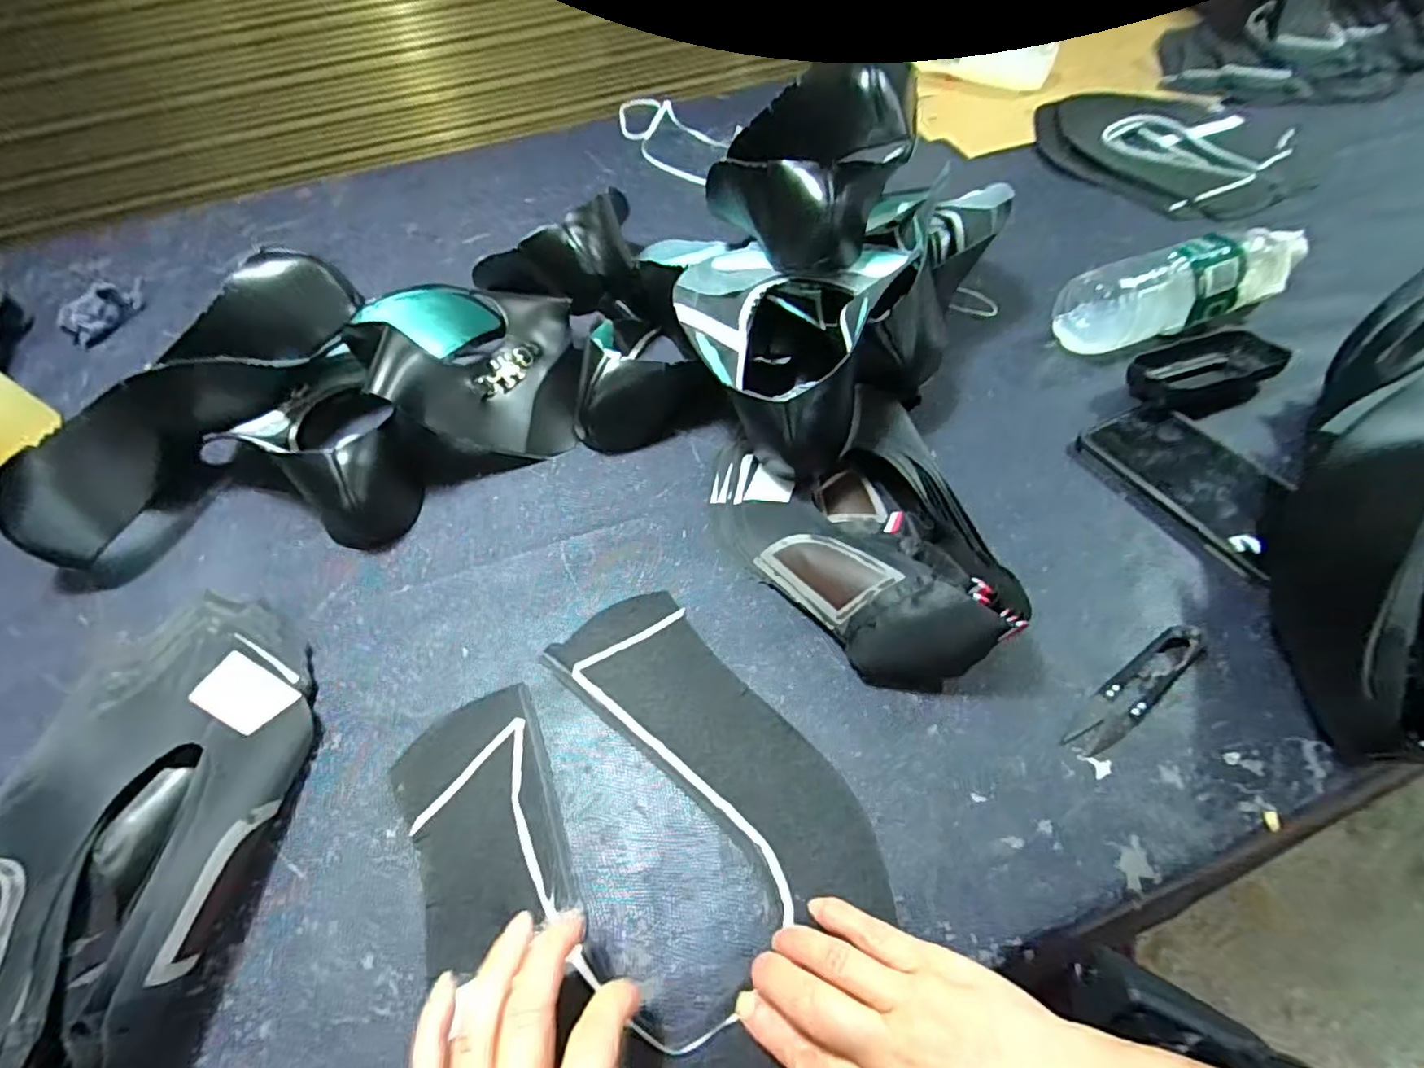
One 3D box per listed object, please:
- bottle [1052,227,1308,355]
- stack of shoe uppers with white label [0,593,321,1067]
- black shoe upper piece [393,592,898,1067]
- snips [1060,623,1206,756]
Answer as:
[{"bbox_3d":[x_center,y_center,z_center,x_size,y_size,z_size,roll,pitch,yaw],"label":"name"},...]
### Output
[{"bbox_3d":[0.391,-0.203,0.514,0.217,0.058,0.061,-17,52,-7],"label":"bottle"},{"bbox_3d":[-0.301,0.131,0.311,0.161,0.062,0.260,-4,51,3],"label":"stack of shoe uppers with white label"},{"bbox_3d":[-0.020,0.169,0.302,0.187,0.024,0.287,-34,56,-20],"label":"black shoe upper piece"},{"bbox_3d":[0.225,0.081,0.330,0.096,0.012,0.023,-32,55,-18],"label":"snips"}]

